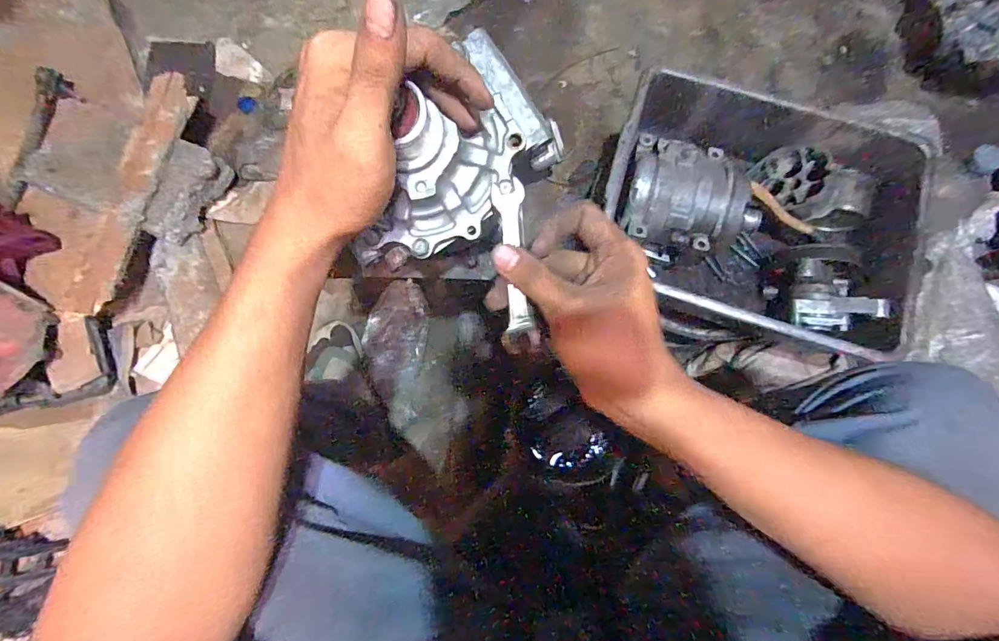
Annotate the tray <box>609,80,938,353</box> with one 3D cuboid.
[{"bbox_3d":[0.332,-0.133,0.629,0.375,0.142,0.311,14,80,2],"label":"tray"}]

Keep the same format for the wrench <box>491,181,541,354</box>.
[{"bbox_3d":[0.010,-0.032,0.284,0.021,0.004,0.107,-6,94,-2],"label":"wrench"}]

